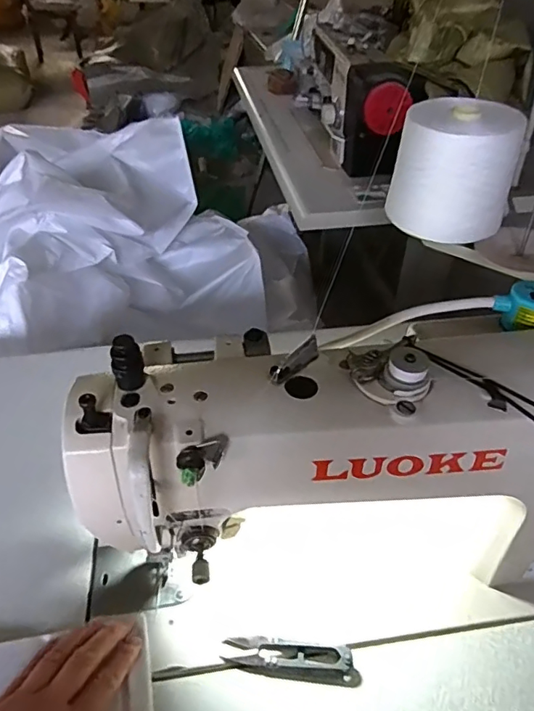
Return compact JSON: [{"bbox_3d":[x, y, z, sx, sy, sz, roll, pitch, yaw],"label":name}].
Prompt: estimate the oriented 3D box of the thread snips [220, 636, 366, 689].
[{"bbox_3d":[0.020,0.240,0.407,0.105,0.010,0.026,5,41,5],"label":"thread snips"}]

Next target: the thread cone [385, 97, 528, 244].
[{"bbox_3d":[0.258,-0.260,0.723,0.151,0.153,0.128,11,42,12],"label":"thread cone"}]

